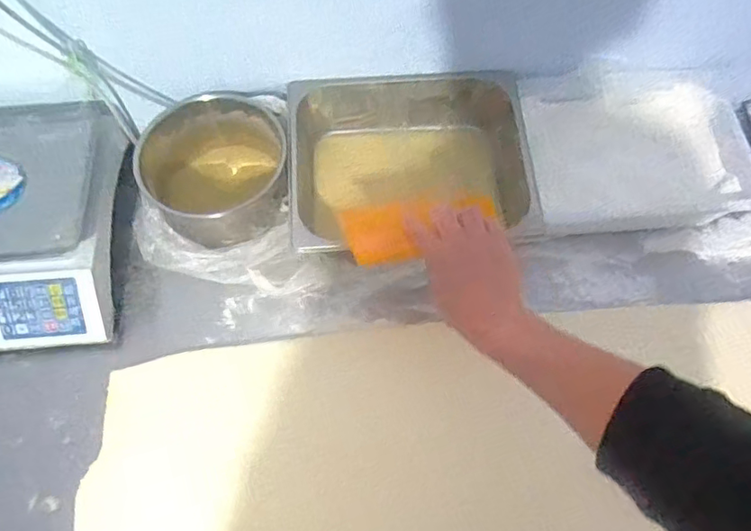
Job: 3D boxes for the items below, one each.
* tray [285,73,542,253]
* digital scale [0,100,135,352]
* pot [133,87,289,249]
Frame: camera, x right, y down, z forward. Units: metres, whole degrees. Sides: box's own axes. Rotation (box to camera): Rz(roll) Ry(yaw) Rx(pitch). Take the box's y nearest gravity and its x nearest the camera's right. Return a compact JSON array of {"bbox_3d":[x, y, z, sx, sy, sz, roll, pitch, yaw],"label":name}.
[{"bbox_3d":[0.047,-0.140,0.749,0.313,0.097,0.251,-6,69,-2],"label":"tray"},{"bbox_3d":[-0.515,-0.050,0.712,0.344,0.106,0.319,-5,69,-2],"label":"digital scale"},{"bbox_3d":[-0.214,-0.129,0.745,0.187,0.128,0.178,0,65,1],"label":"pot"}]

